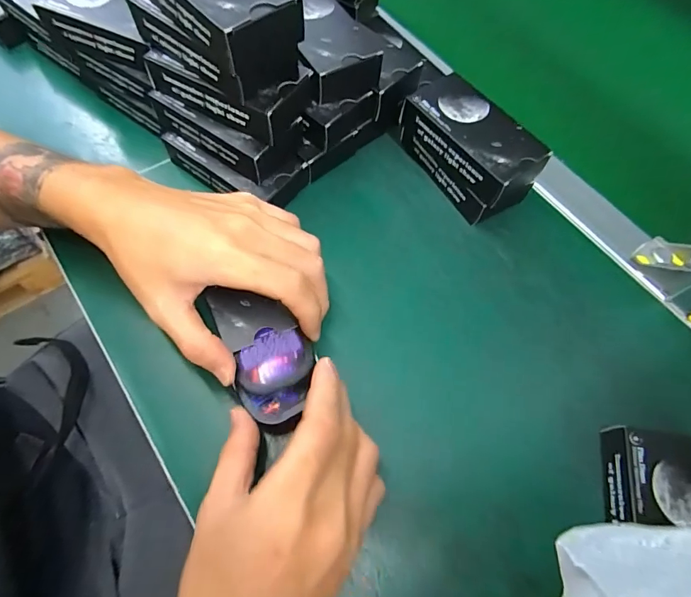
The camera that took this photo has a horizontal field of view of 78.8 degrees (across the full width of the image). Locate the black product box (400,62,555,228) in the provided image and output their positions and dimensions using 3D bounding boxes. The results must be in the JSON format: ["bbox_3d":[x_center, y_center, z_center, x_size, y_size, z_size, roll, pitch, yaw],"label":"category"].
[{"bbox_3d":[0.093,-0.121,0.333,0.054,0.054,0.116,-33,70,-17],"label":"black product box"}]

